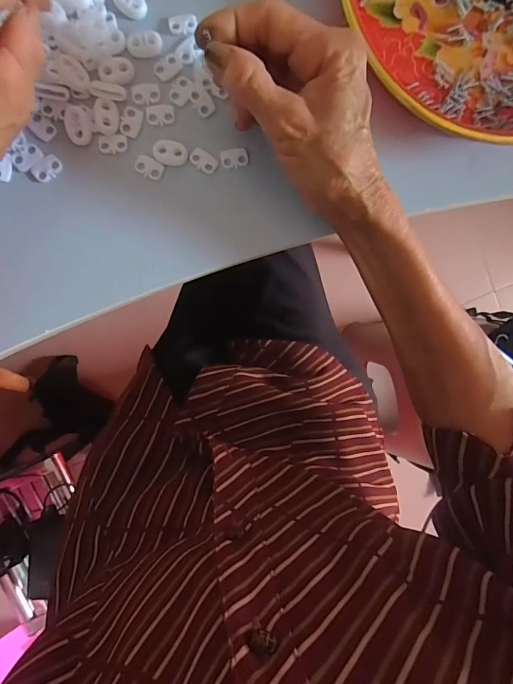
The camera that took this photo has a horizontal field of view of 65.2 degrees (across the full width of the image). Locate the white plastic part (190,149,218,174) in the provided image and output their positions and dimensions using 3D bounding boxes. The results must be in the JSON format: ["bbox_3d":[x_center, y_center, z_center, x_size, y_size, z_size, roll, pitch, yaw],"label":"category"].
[{"bbox_3d":[-0.035,-0.120,0.264,0.018,0.004,0.012,34,88,-7],"label":"white plastic part"}]

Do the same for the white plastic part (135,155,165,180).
[{"bbox_3d":[-0.070,-0.114,0.262,0.017,0.004,0.011,24,90,-7],"label":"white plastic part"}]

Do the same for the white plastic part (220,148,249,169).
[{"bbox_3d":[-0.014,-0.123,0.267,0.018,0.004,0.012,-12,94,-6],"label":"white plastic part"}]

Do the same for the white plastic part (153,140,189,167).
[{"bbox_3d":[-0.056,-0.123,0.261,0.022,0.004,0.016,10,91,-7],"label":"white plastic part"}]

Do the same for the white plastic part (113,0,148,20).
[{"bbox_3d":[-0.080,-0.215,0.254,0.022,0.004,0.015,39,88,-7],"label":"white plastic part"}]

